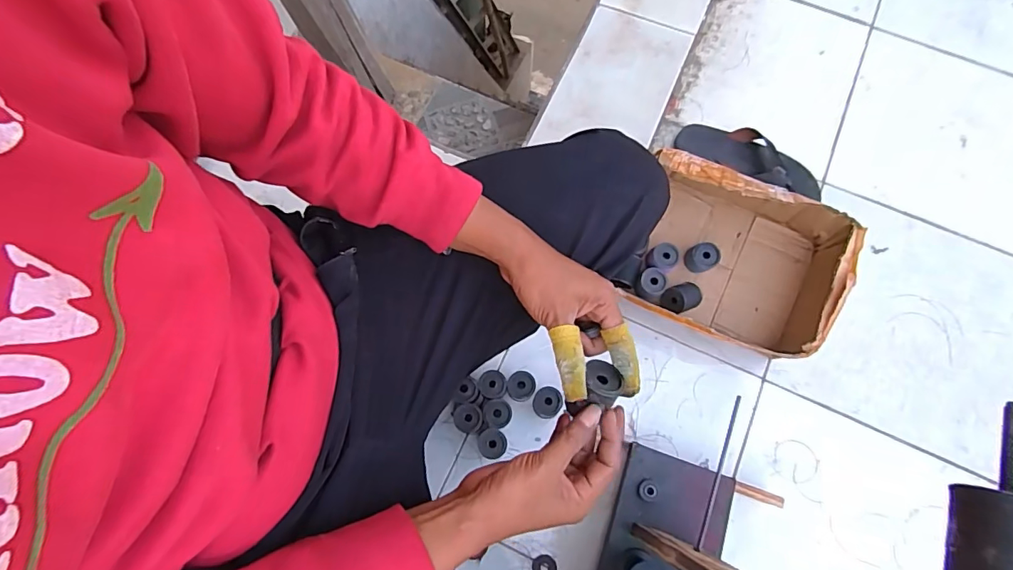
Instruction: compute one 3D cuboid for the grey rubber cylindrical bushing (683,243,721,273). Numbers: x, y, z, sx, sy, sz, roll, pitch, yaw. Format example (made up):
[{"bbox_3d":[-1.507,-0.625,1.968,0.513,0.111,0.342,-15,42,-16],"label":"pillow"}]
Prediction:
[{"bbox_3d":[0.327,-0.043,0.807,0.042,0.051,0.039,0,72,0],"label":"grey rubber cylindrical bushing"}]

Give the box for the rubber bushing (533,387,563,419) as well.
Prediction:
[{"bbox_3d":[0.063,0.184,0.748,0.042,0.038,0.045,0,72,0],"label":"rubber bushing"}]

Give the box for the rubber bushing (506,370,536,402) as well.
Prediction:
[{"bbox_3d":[0.022,0.158,0.751,0.043,0.033,0.043,0,72,0],"label":"rubber bushing"}]

